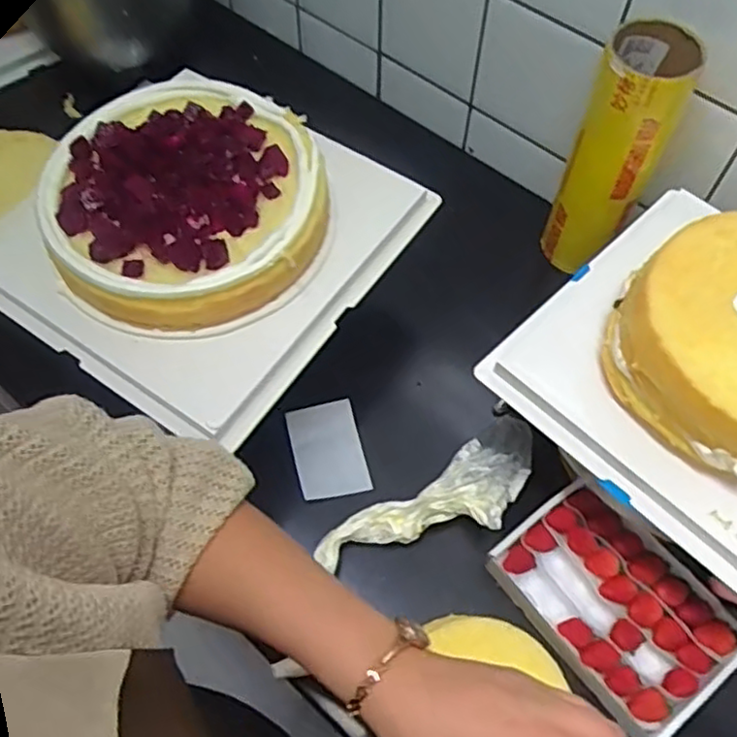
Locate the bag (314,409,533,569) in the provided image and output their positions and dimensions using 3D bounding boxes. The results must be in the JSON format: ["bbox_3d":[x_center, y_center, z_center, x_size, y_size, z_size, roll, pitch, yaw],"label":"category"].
[{"bbox_3d":[0.071,0.126,0.636,0.226,0.035,0.078,-31,65,-16],"label":"bag"}]

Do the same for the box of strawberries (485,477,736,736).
[{"bbox_3d":[0.212,0.201,0.595,0.132,0.034,0.187,-35,67,-17],"label":"box of strawberries"}]

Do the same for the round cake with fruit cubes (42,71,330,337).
[{"bbox_3d":[-0.162,-0.155,0.609,0.232,0.062,0.245,0,61,0],"label":"round cake with fruit cubes"}]

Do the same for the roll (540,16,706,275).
[{"bbox_3d":[0.245,-0.206,0.691,0.077,0.254,0.081,0,61,0],"label":"roll"}]

